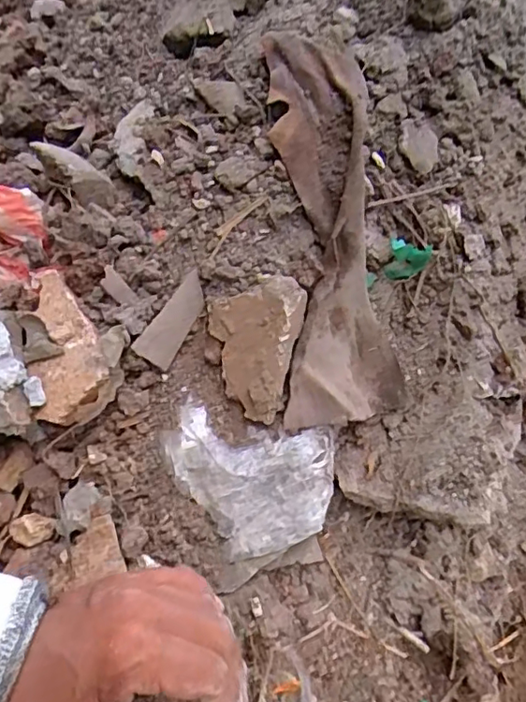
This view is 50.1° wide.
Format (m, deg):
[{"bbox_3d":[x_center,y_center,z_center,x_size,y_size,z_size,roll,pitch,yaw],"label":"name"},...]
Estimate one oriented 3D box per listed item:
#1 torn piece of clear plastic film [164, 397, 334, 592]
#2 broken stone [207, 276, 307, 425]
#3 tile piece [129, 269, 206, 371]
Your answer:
[{"bbox_3d":[-0.011,0.099,0.370,0.107,0.113,0.015,6,9,-6],"label":"torn piece of clear plastic film"},{"bbox_3d":[-0.008,-0.004,0.355,0.055,0.088,0.018,13,8,15],"label":"broken stone"},{"bbox_3d":[-0.056,-0.020,0.362,0.062,0.026,0.005,-57,23,-11],"label":"tile piece"}]

